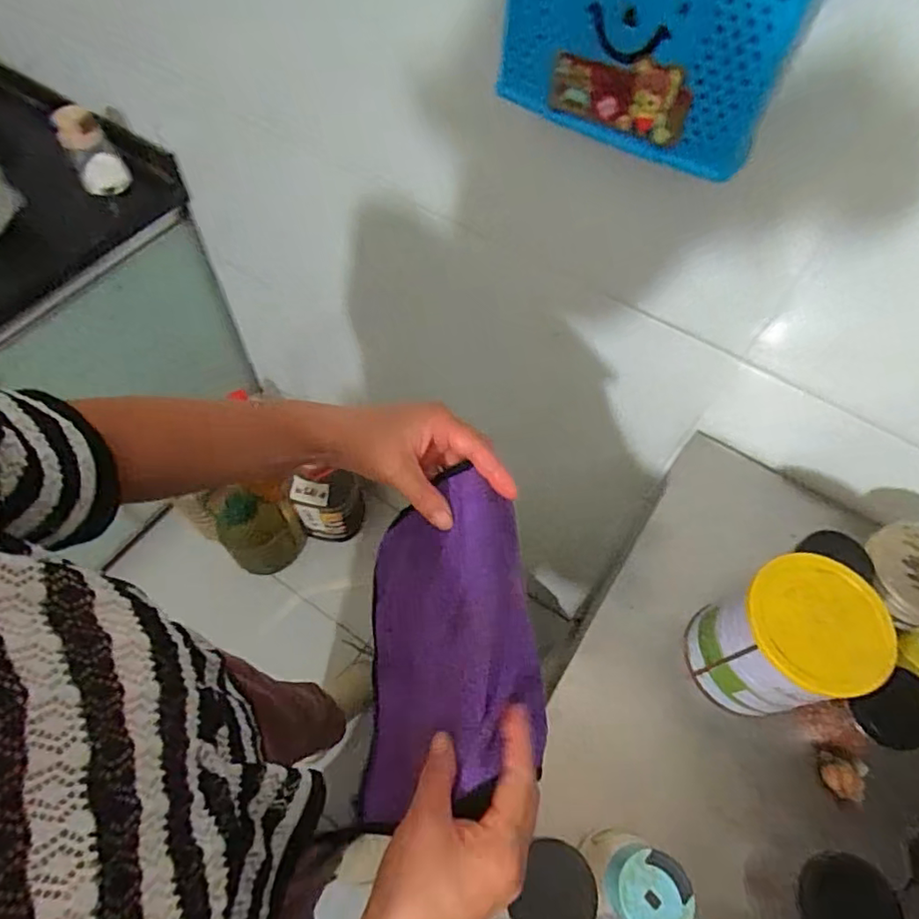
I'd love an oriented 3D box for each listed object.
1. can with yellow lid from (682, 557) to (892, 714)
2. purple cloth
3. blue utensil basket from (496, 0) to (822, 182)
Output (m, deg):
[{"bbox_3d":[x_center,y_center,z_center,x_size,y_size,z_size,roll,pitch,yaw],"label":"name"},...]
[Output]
[{"bbox_3d":[0.257,0.147,0.470,0.094,0.135,0.095,1,60,-2],"label":"can with yellow lid"},{"bbox_3d":[-0.002,0.122,0.386,0.114,0.083,0.202,2,60,-2],"label":"purple cloth"},{"bbox_3d":[0.126,-0.290,0.374,0.189,0.135,0.080,29,63,14],"label":"blue utensil basket"}]

